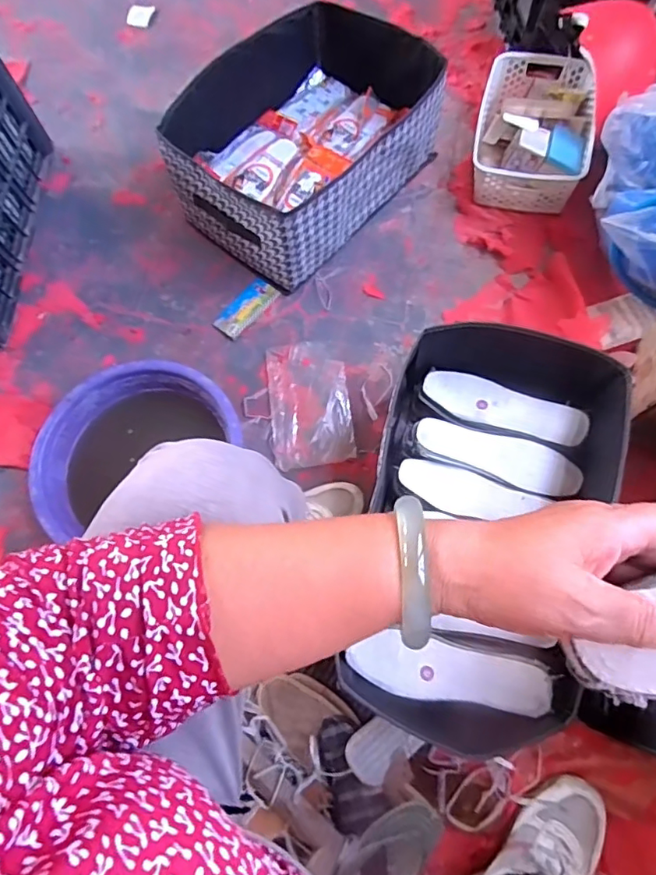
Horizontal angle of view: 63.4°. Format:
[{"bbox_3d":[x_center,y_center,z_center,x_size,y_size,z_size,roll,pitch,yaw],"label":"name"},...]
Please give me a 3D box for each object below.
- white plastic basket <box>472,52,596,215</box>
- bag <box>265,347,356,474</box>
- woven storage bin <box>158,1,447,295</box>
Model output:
[{"bbox_3d":[0.384,-0.580,0.995,0.197,0.093,0.330,15,71,7],"label":"white plastic basket"},{"bbox_3d":[-0.028,-0.052,0.858,0.126,0.015,0.201,-6,70,0],"label":"bag"},{"bbox_3d":[-0.037,-0.522,0.944,0.330,0.177,0.444,37,76,15],"label":"woven storage bin"}]

